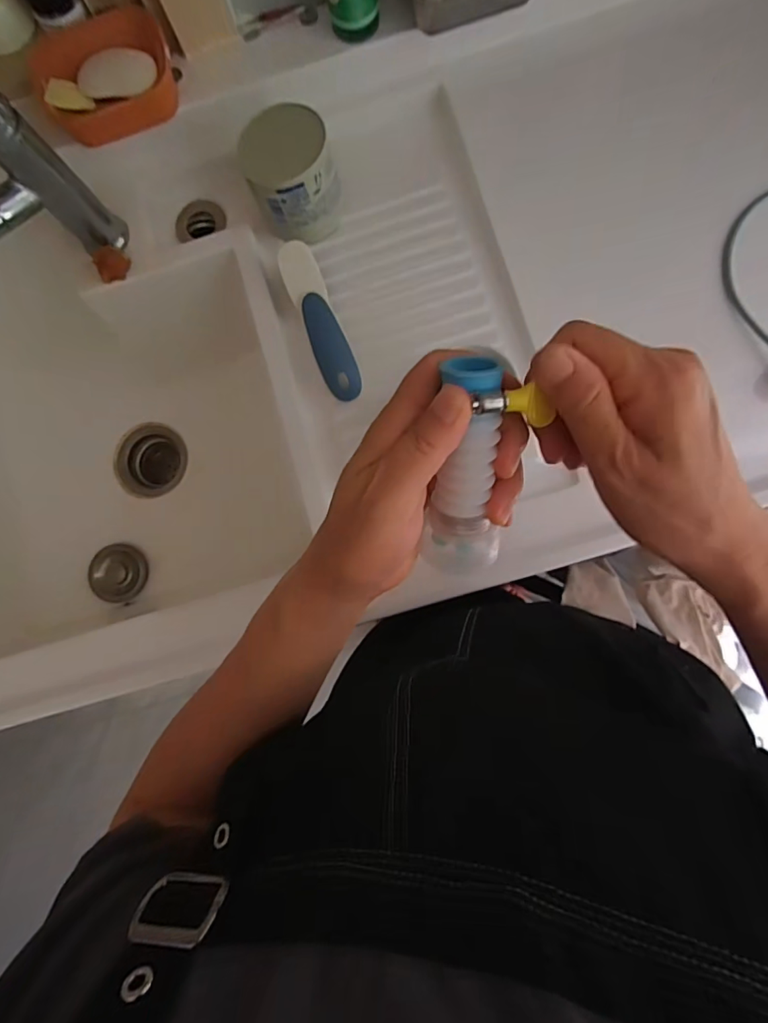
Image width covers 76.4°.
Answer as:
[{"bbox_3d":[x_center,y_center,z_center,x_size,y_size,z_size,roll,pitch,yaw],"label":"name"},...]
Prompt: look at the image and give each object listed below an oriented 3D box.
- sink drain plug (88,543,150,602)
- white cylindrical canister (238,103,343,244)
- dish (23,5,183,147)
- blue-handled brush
[{"bbox_3d":[-0.385,0.090,0.710,0.078,0.023,0.080,35,76,5],"label":"sink drain plug"},{"bbox_3d":[-0.091,-0.335,0.496,0.085,0.075,0.089,0,85,3],"label":"white cylindrical canister"},{"bbox_3d":[-0.274,-0.434,0.486,0.134,0.038,0.111,-22,84,1],"label":"dish"},{"bbox_3d":[-0.067,-0.200,0.506,0.038,0.036,0.152,-22,84,1],"label":"blue-handled brush"}]

